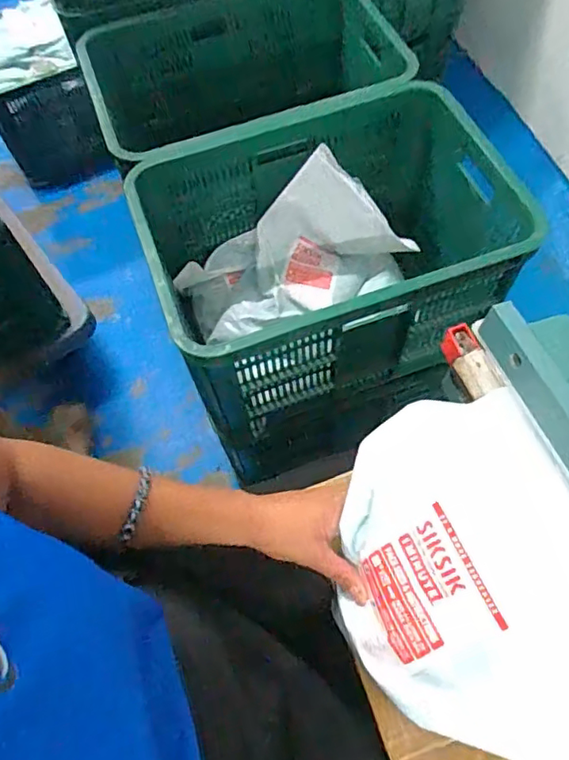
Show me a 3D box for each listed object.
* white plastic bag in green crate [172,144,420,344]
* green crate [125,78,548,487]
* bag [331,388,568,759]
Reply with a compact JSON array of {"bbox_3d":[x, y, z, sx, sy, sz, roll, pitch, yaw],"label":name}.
[{"bbox_3d":[0.015,-0.220,0.930,0.387,0.209,0.156,-21,64,-7],"label":"white plastic bag in green crate"},{"bbox_3d":[0.089,-0.187,0.892,0.558,0.303,0.377,-20,63,-7],"label":"green crate"},{"bbox_3d":[0.144,0.142,0.418,0.203,0.090,0.244,-20,63,-7],"label":"bag"}]

